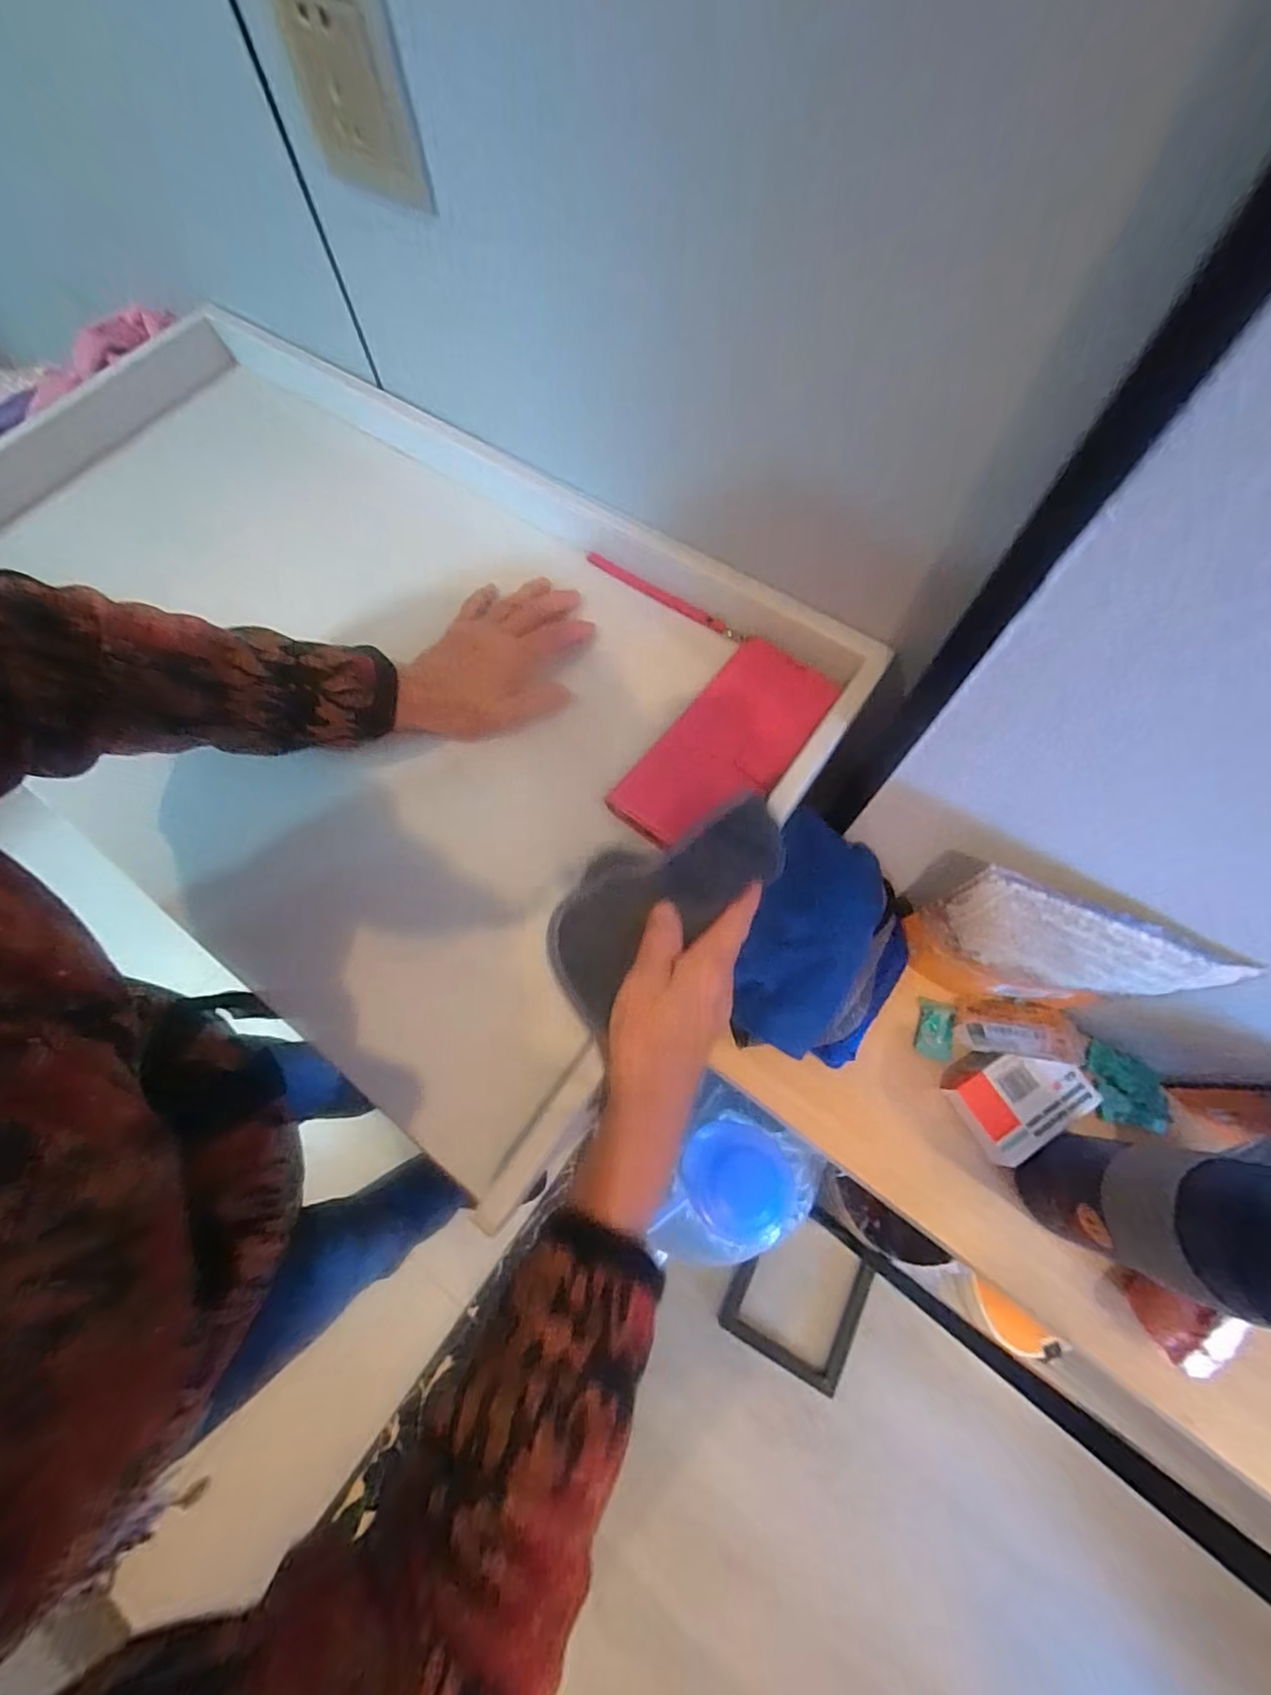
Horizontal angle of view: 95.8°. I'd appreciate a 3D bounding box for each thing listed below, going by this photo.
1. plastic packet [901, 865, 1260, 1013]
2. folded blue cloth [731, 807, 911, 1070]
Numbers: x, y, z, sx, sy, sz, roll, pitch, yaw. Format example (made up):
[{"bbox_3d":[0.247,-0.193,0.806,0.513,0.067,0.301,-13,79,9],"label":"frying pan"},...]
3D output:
[{"bbox_3d":[0.258,0.075,0.383,0.133,0.166,0.023,24,72,10],"label":"plastic packet"},{"bbox_3d":[0.146,0.077,0.431,0.120,0.064,0.162,19,71,8],"label":"folded blue cloth"}]

